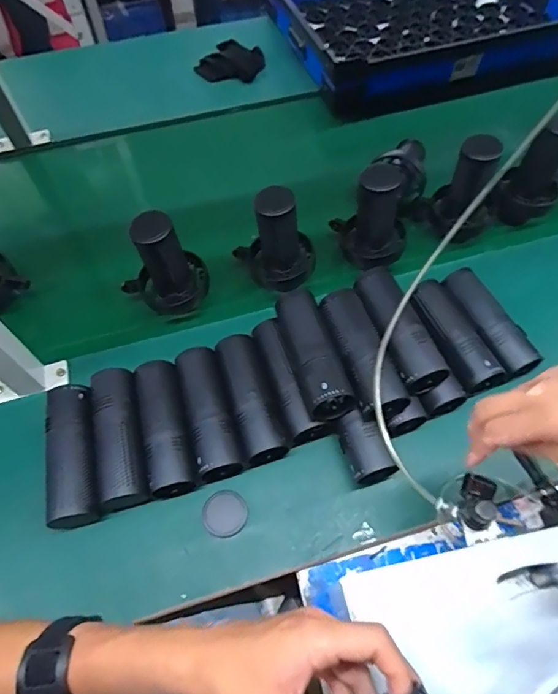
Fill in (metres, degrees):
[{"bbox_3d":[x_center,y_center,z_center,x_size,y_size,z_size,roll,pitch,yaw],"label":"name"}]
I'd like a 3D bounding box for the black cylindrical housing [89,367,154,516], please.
[{"bbox_3d":[-0.193,0.108,0.569,0.054,0.050,0.162,-14,61,-7],"label":"black cylindrical housing"}]

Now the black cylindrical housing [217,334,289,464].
[{"bbox_3d":[-0.037,0.064,0.593,0.054,0.049,0.167,-16,62,-8],"label":"black cylindrical housing"}]

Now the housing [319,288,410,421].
[{"bbox_3d":[0.095,0.004,0.561,0.060,0.056,0.164,-21,62,-10],"label":"housing"}]

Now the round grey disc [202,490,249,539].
[{"bbox_3d":[-0.064,0.197,0.549,0.051,0.005,0.050,0,61,1],"label":"round grey disc"}]

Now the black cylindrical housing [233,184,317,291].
[{"bbox_3d":[-0.003,-0.142,0.660,0.109,0.172,0.077,-7,61,-3],"label":"black cylindrical housing"}]

